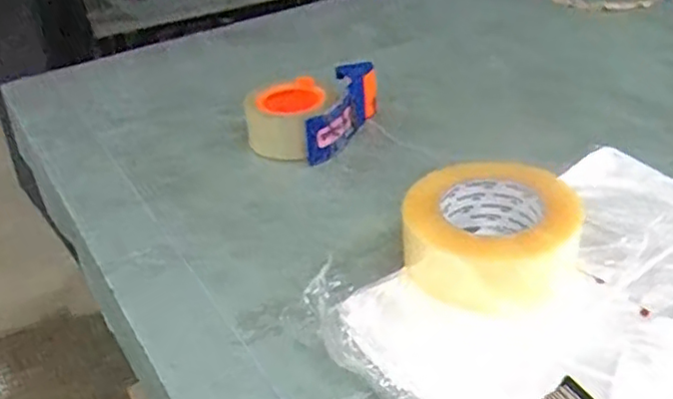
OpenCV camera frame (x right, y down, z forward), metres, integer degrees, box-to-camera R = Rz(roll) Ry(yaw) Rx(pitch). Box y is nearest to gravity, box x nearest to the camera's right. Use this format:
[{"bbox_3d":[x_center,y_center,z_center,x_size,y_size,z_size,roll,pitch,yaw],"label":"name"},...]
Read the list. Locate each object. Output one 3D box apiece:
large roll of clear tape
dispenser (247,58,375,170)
[{"bbox_3d":[0.119,0.023,0.508,0.130,0.052,0.123,-2,36,2],"label":"large roll of clear tape"},{"bbox_3d":[-0.024,-0.102,0.745,0.100,0.061,0.152,15,40,24],"label":"dispenser"}]

